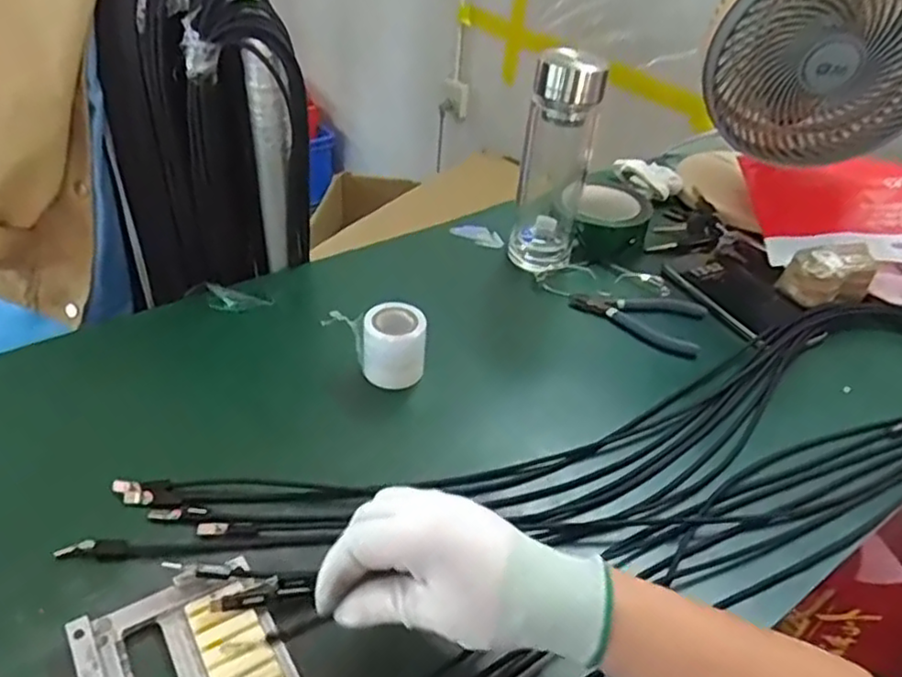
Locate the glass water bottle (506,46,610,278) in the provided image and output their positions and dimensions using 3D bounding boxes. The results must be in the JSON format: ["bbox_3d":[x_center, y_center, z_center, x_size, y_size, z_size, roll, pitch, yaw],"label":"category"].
[{"bbox_3d":[0.103,-0.176,0.692,0.067,0.201,0.066,9,38,5],"label":"glass water bottle"}]

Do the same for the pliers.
[{"bbox_3d":[0.180,-0.024,0.684,0.125,0.015,0.078,16,40,14],"label":"pliers"}]

